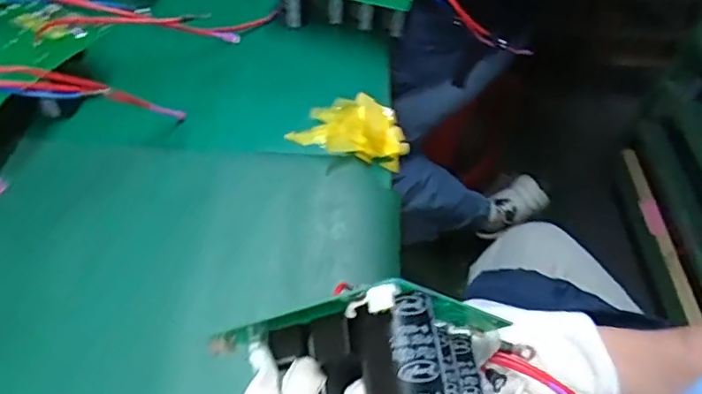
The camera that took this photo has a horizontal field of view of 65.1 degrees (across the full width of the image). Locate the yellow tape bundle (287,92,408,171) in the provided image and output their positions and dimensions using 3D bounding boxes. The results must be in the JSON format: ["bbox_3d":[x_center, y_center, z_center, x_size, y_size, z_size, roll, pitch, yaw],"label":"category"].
[{"bbox_3d":[0.004,-0.069,0.513,0.103,0.024,0.074,17,53,8],"label":"yellow tape bundle"}]

